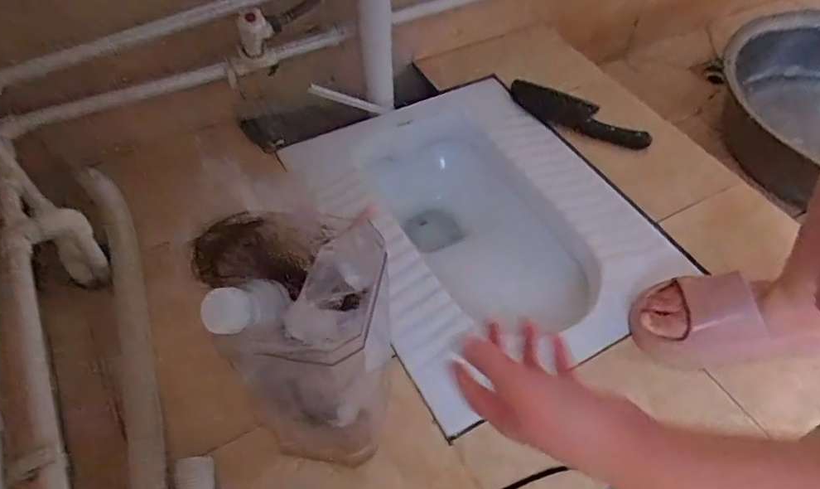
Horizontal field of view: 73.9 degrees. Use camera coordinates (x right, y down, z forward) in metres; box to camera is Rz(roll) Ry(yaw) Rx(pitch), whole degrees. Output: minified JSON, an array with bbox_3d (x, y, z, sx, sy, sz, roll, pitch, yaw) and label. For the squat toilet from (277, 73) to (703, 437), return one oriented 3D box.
[{"bbox_3d":[0.094,0.006,0.866,0.420,0.224,0.511,-24,57,-18],"label":"squat toilet"}]

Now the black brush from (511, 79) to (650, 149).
[{"bbox_3d":[0.276,-0.221,0.918,0.252,0.029,0.076,34,60,22],"label":"black brush"}]

